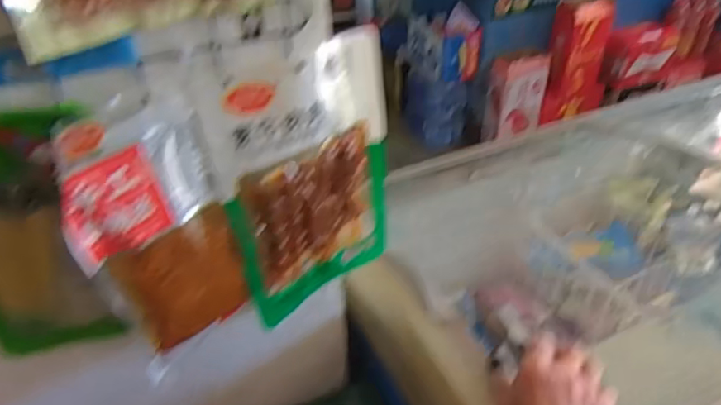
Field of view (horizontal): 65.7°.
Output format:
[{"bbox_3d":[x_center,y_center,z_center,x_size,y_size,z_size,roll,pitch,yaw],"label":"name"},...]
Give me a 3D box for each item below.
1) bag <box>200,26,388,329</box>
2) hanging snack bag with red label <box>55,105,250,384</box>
[{"bbox_3d":[-0.049,-0.021,0.515,0.158,0.256,0.038,-25,45,-27],"label":"bag"},{"bbox_3d":[-0.159,0.030,0.446,0.112,0.216,0.029,-29,46,-31],"label":"hanging snack bag with red label"}]

